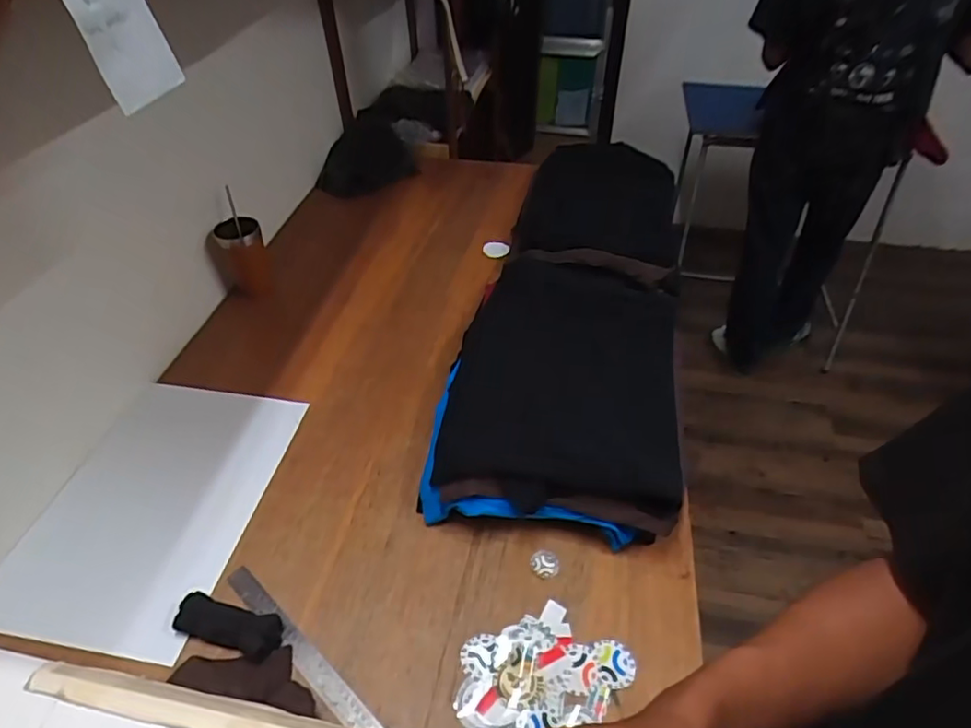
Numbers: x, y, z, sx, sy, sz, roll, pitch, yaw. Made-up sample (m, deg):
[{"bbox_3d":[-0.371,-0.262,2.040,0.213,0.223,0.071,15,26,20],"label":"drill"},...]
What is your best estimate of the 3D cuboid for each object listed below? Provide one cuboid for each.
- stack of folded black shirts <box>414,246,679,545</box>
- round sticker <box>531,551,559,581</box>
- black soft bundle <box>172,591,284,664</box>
[{"bbox_3d":[0.135,0.004,0.976,0.356,0.115,0.626,9,45,10],"label":"stack of folded black shirts"},{"bbox_3d":[0.079,0.265,0.767,0.037,0.004,0.039,6,44,6],"label":"round sticker"},{"bbox_3d":[-0.308,0.312,0.696,0.127,0.030,0.050,11,45,12],"label":"black soft bundle"}]

